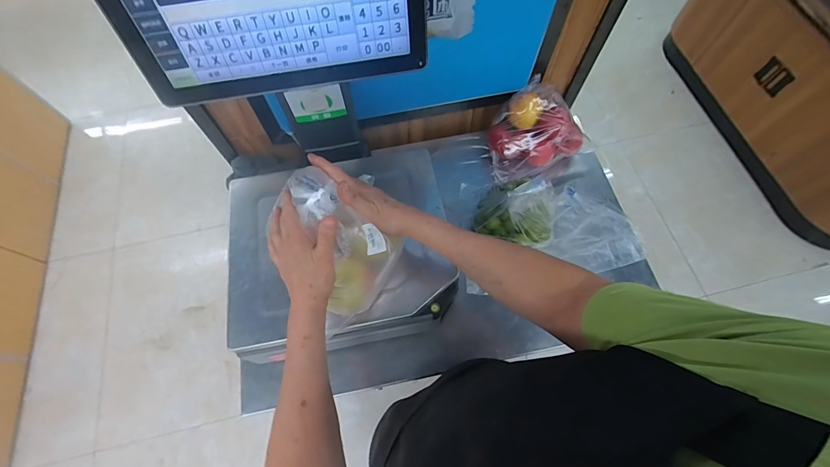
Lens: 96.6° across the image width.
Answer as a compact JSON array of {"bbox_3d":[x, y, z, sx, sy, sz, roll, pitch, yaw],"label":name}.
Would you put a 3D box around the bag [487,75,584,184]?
[{"bbox_3d":[0.245,-0.217,0.779,0.183,0.118,0.145,-23,68,-9],"label":"bag"}]

